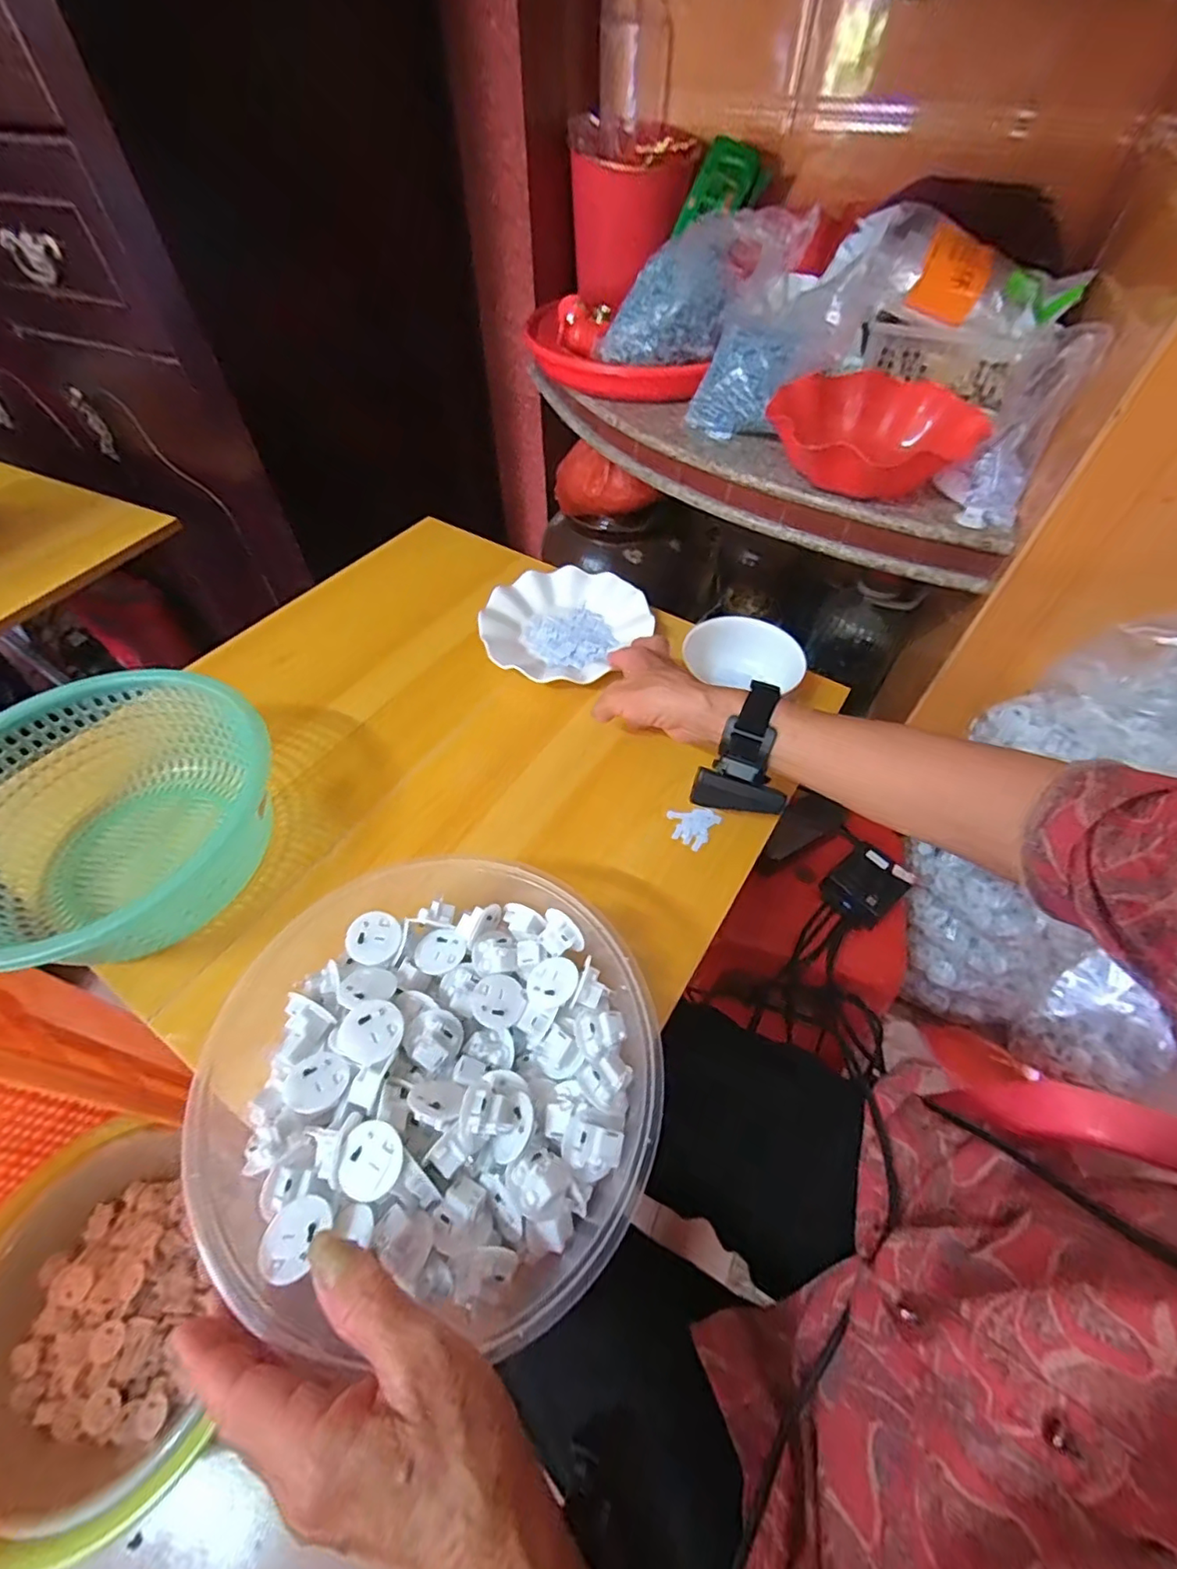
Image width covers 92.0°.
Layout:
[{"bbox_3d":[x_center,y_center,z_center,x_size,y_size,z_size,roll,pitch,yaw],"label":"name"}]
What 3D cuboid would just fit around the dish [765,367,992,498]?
[{"bbox_3d":[0.325,-0.412,0.658,0.203,0.057,0.184,-33,62,-22],"label":"dish"}]

